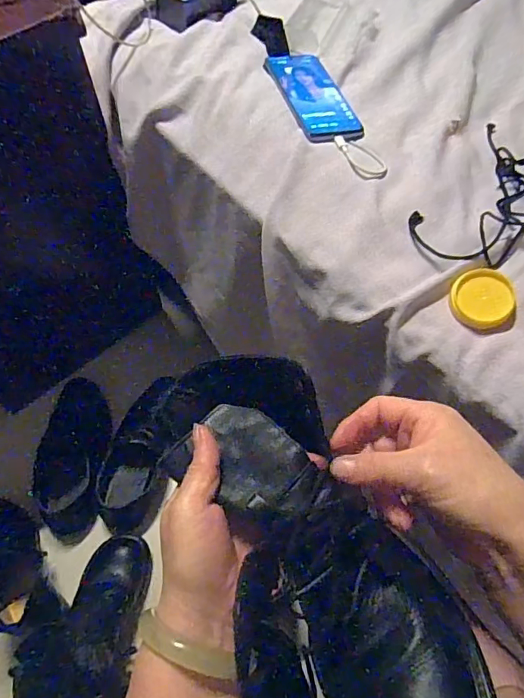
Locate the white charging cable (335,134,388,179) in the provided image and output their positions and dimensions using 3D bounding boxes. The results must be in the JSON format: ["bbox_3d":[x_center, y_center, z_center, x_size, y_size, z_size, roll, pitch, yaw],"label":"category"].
[{"bbox_3d":[0.107,-0.212,0.526,0.033,0.004,0.076,-25,66,-16],"label":"white charging cable"}]

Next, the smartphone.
[{"bbox_3d":[0.061,-0.311,0.579,0.077,0.008,0.165,-15,63,-11],"label":"smartphone"}]

